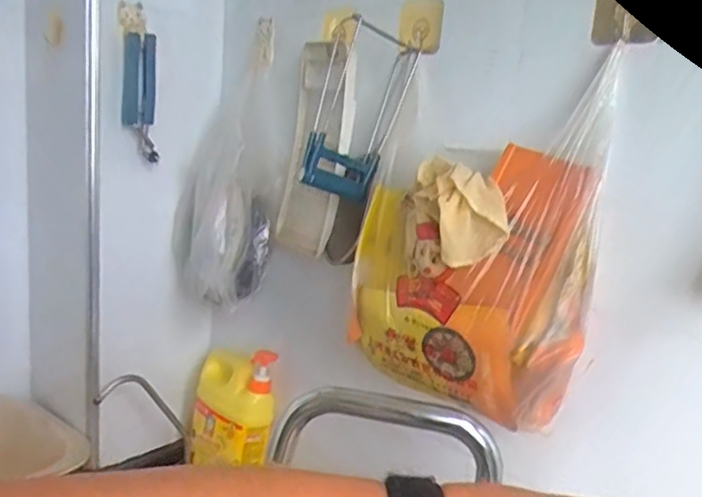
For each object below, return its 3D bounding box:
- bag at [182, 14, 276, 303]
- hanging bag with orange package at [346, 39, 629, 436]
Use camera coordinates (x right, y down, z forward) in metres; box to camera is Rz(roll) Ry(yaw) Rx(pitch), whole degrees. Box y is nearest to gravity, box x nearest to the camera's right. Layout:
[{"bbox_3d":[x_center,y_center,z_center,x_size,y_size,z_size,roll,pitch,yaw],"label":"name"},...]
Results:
[{"bbox_3d":[-0.159,-0.098,0.786,0.106,0.329,0.143,1,11,-20],"label":"bag"},{"bbox_3d":[0.109,0.000,0.561,0.098,0.286,0.214,-5,14,-45],"label":"hanging bag with orange package"}]

